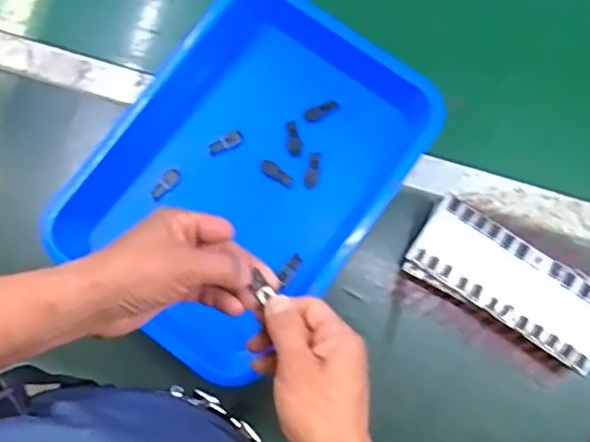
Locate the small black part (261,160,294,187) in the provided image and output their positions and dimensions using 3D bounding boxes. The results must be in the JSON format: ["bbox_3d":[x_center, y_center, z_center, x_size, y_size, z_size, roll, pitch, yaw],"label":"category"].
[{"bbox_3d":[-0.020,-0.050,0.620,0.037,0.008,0.016,43,84,8],"label":"small black part"}]

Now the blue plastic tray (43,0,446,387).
[{"bbox_3d":[-0.052,-0.050,0.609,0.272,0.047,0.374,36,83,7],"label":"blue plastic tray"}]

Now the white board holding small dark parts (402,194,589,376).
[{"bbox_3d":[0.215,0.063,0.588,0.200,0.034,0.085,31,82,7],"label":"white board holding small dark parts"}]

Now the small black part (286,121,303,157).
[{"bbox_3d":[-0.002,-0.088,0.630,0.016,0.004,0.037,-14,80,-1],"label":"small black part"}]

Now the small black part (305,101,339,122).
[{"bbox_3d":[0.029,-0.119,0.635,0.037,0.005,0.013,-23,80,-2],"label":"small black part"}]

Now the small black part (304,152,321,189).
[{"bbox_3d":[0.019,-0.053,0.623,0.015,0.005,0.039,7,80,3],"label":"small black part"}]

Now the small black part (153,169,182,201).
[{"bbox_3d":[-0.136,-0.039,0.618,0.016,0.004,0.037,40,83,8],"label":"small black part"}]

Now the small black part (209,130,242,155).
[{"bbox_3d":[-0.074,-0.084,0.627,0.037,0.006,0.015,-30,81,-4],"label":"small black part"}]

